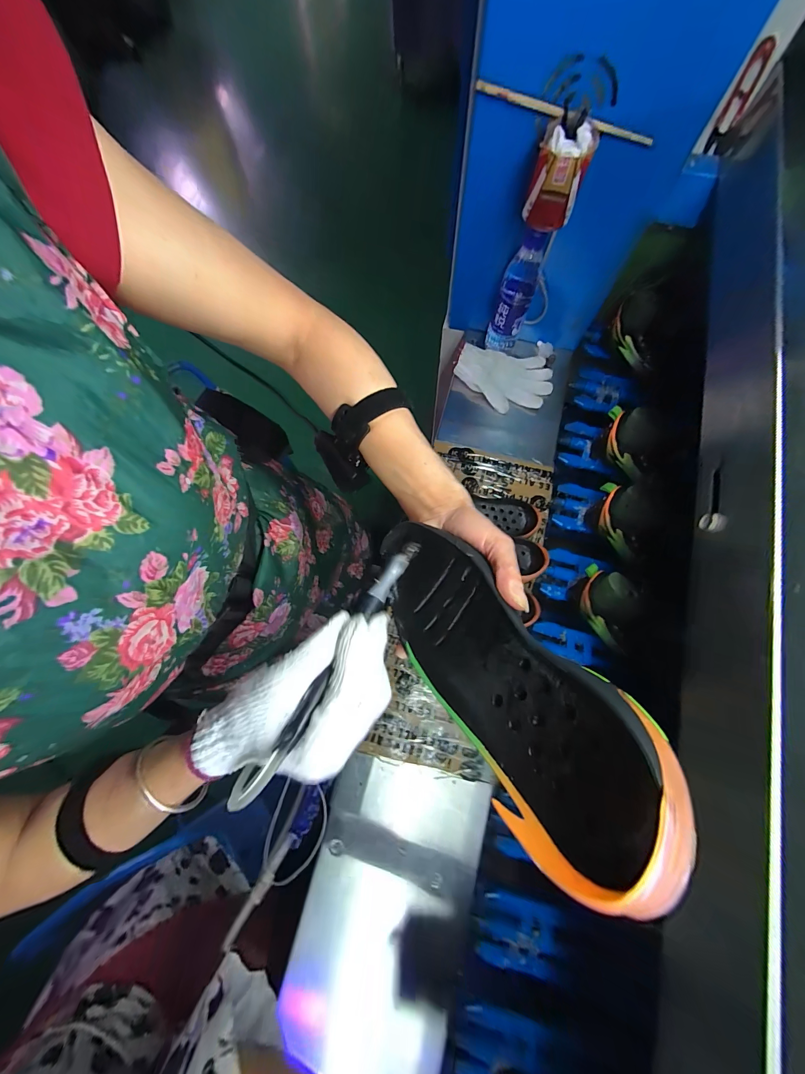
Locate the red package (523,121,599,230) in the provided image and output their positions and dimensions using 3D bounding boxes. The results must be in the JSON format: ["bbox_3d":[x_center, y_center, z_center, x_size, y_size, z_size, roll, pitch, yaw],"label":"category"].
[{"bbox_3d":[0.202,-0.466,0.452,0.063,0.087,0.058,18,75,6],"label":"red package"}]

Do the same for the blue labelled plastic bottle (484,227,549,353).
[{"bbox_3d":[0.205,-0.441,0.634,0.064,0.214,0.064,18,75,6],"label":"blue labelled plastic bottle"}]

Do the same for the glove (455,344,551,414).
[{"bbox_3d":[0.203,-0.321,0.702,0.192,0.031,0.116,12,86,-8],"label":"glove"}]

